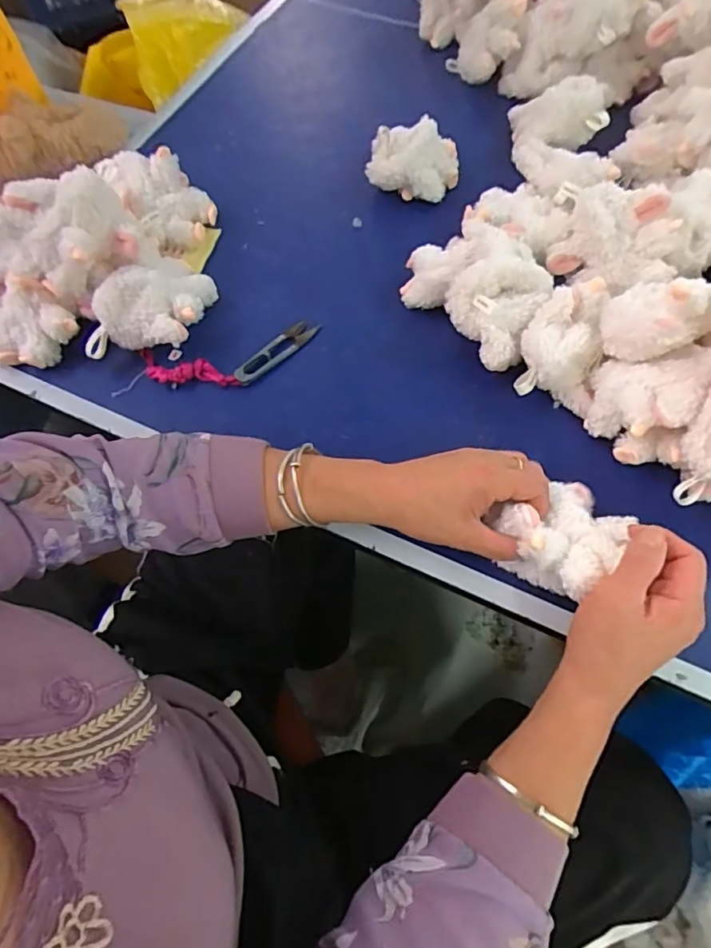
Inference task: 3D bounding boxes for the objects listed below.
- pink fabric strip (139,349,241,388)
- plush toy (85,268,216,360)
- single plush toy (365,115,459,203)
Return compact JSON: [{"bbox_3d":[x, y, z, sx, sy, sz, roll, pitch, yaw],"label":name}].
[{"bbox_3d":[-0.163,-0.099,0.524,0.098,0.018,0.031,10,65,6],"label":"pink fabric strip"},{"bbox_3d":[-0.192,-0.151,0.515,0.135,0.053,0.074,-27,67,-11],"label":"plush toy"},{"bbox_3d":[0.067,-0.361,0.621,0.106,0.056,0.079,3,64,2],"label":"single plush toy"}]

